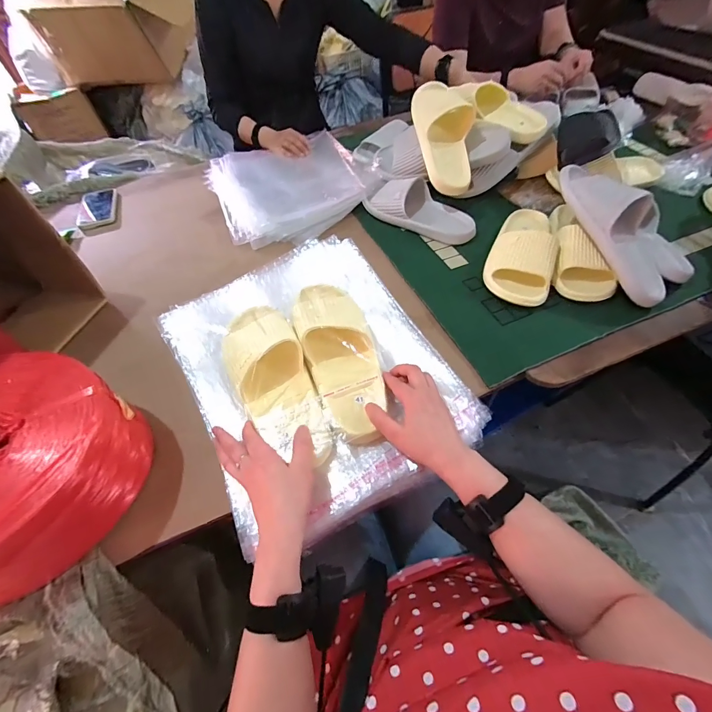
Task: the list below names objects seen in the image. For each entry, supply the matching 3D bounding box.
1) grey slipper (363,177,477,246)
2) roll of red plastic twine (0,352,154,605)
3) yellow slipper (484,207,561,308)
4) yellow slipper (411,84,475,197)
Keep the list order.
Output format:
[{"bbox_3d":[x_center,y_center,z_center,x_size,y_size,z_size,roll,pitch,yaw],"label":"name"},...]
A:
[{"bbox_3d":[0.136,-0.315,0.743,0.242,0.059,0.103,30,62,23],"label":"grey slipper"},{"bbox_3d":[-0.425,0.136,0.434,0.261,0.143,0.268,-2,55,3],"label":"roll of red plastic twine"},{"bbox_3d":[0.311,-0.205,0.649,0.109,0.066,0.263,17,58,16],"label":"yellow slipper"},{"bbox_3d":[0.183,-0.458,0.725,0.118,0.067,0.265,-6,79,1],"label":"yellow slipper"}]

